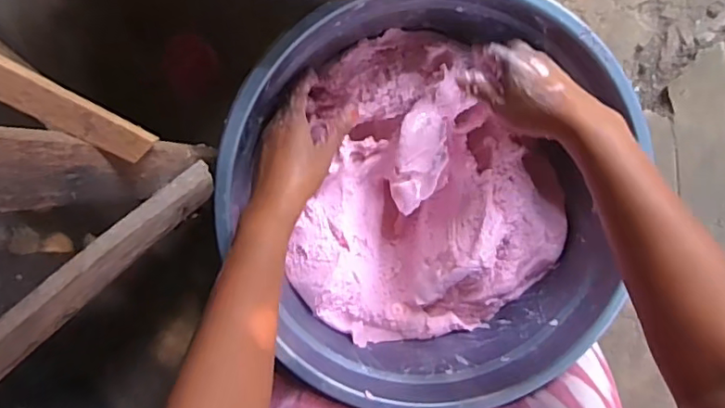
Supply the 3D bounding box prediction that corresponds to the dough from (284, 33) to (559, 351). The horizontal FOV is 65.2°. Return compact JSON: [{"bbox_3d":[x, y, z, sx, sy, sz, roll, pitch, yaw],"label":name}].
[{"bbox_3d":[0.052,0.002,0.632,0.289,0.078,0.323,-41,98,3],"label":"dough"}]

